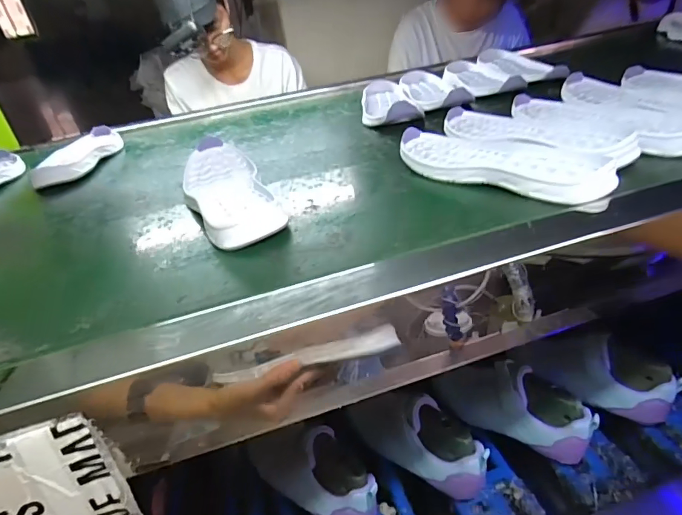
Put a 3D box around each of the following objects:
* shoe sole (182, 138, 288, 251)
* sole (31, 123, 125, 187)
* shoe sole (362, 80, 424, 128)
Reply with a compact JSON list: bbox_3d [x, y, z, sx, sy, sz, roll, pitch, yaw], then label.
[{"bbox_3d":[-0.125,-0.078,0.468,0.080,0.033,0.243,-16,33,-14],"label":"shoe sole"},{"bbox_3d":[-0.403,-0.169,0.689,0.080,0.025,0.240,-8,32,-1],"label":"sole"},{"bbox_3d":[0.076,-0.250,0.691,0.085,0.037,0.230,-5,32,4],"label":"shoe sole"}]

